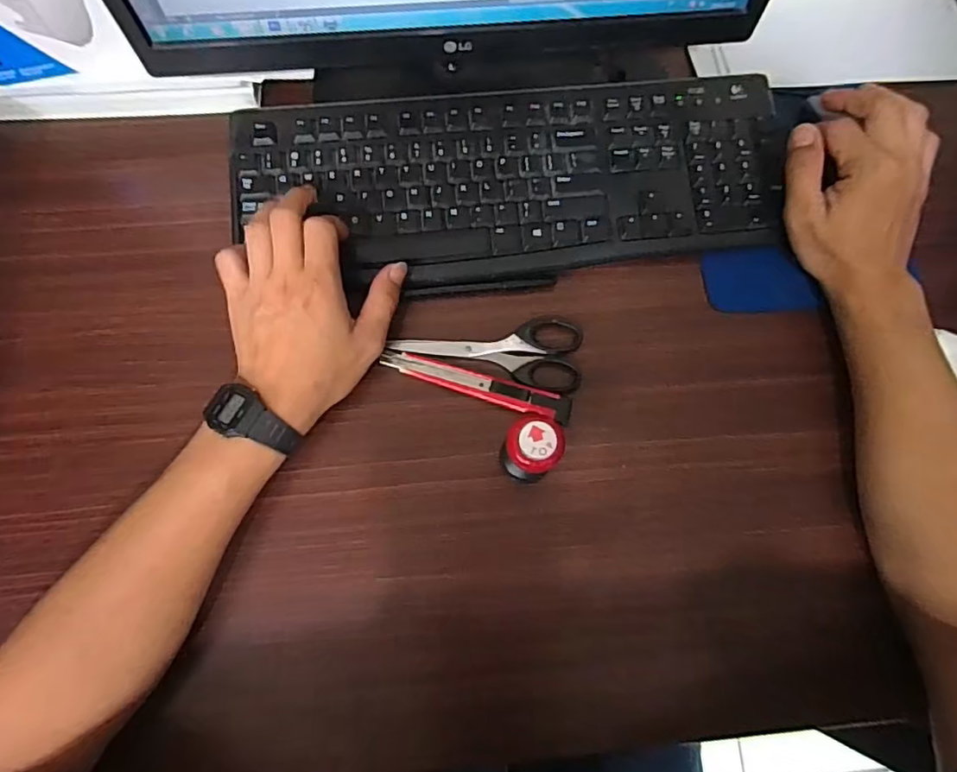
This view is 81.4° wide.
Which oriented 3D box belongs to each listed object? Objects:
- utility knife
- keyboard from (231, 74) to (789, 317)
[{"bbox_3d":[-0.001,-0.002,0.410,0.141,0.011,0.020,18,80,0],"label":"utility knife"},{"bbox_3d":[0.026,-0.159,0.442,0.424,0.019,0.163,-3,81,-2],"label":"keyboard"}]

